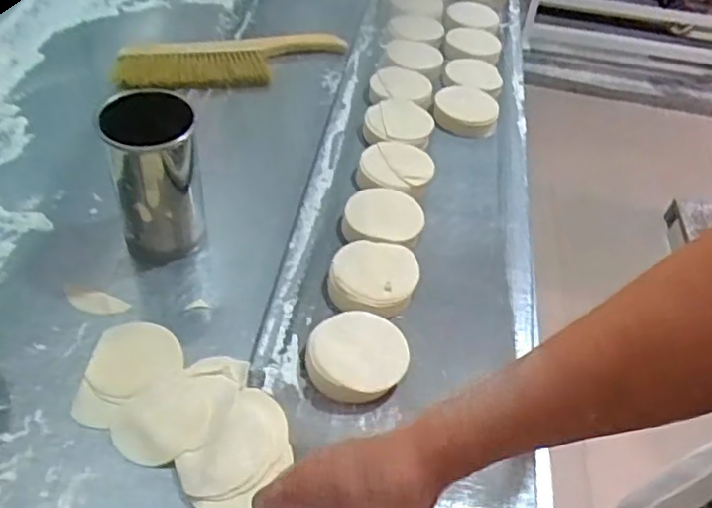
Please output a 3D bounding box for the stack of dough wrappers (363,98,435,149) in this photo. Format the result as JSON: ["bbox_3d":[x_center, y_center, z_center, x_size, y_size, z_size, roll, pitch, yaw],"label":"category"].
[{"bbox_3d":[0.056,-0.166,0.827,0.088,0.022,0.091,6,48,-1],"label":"stack of dough wrappers"}]

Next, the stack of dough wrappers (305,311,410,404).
[{"bbox_3d":[0.001,0.091,0.586,0.088,0.036,0.085,6,48,-1],"label":"stack of dough wrappers"}]

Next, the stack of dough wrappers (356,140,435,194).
[{"bbox_3d":[0.049,-0.104,0.771,0.090,0.028,0.083,6,48,-1],"label":"stack of dough wrappers"}]

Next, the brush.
[{"bbox_3d":[-0.170,-0.288,0.931,0.347,0.030,0.109,-13,51,-17],"label":"brush"}]

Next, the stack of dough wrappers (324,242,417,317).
[{"bbox_3d":[0.018,0.025,0.652,0.089,0.029,0.092,6,48,-1],"label":"stack of dough wrappers"}]

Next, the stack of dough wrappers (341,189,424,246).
[{"bbox_3d":[0.030,-0.040,0.716,0.091,0.032,0.078,3,47,-5],"label":"stack of dough wrappers"}]

